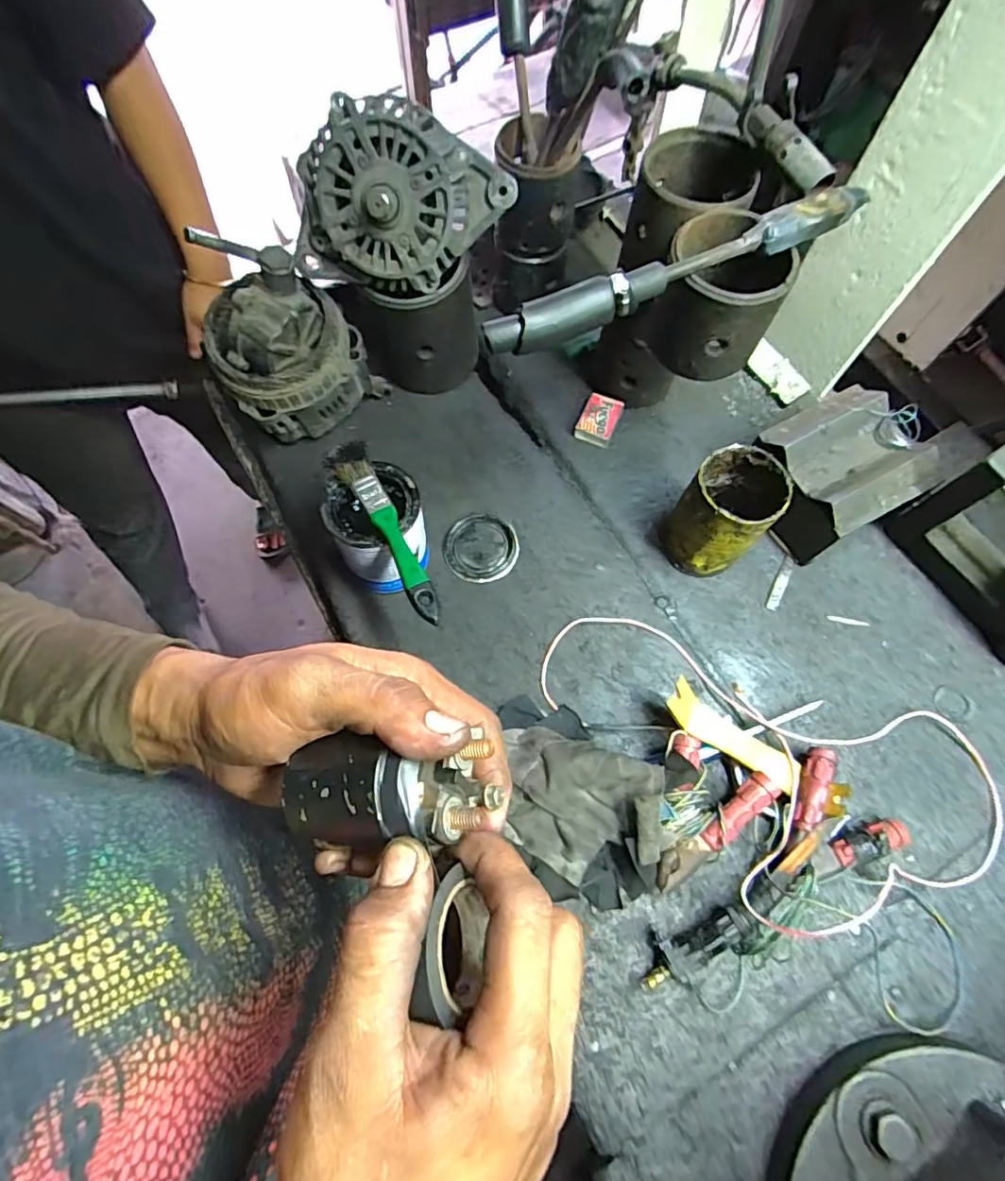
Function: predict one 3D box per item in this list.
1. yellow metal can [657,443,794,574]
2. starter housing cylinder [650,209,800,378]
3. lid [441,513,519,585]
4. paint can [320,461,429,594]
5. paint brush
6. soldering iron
[{"bbox_3d":[0.202,-0.069,0.513,0.074,0.116,0.086,39,74,13],"label":"yellow metal can"},{"bbox_3d":[0.162,-0.221,0.422,0.087,0.080,0.094,18,71,7],"label":"starter housing cylinder"},{"bbox_3d":[-0.022,-0.044,0.571,0.073,0.006,0.074,0,69,0],"label":"lid"},{"bbox_3d":[-0.112,-0.052,0.521,0.082,0.117,0.090,0,69,0],"label":"paint can"},{"bbox_3d":[-0.095,-0.049,0.454,0.032,0.015,0.173,-28,72,-10],"label":"paint brush"},{"bbox_3d":[0.115,-0.212,0.375,0.266,0.035,0.027,-22,71,-8],"label":"soldering iron"}]

